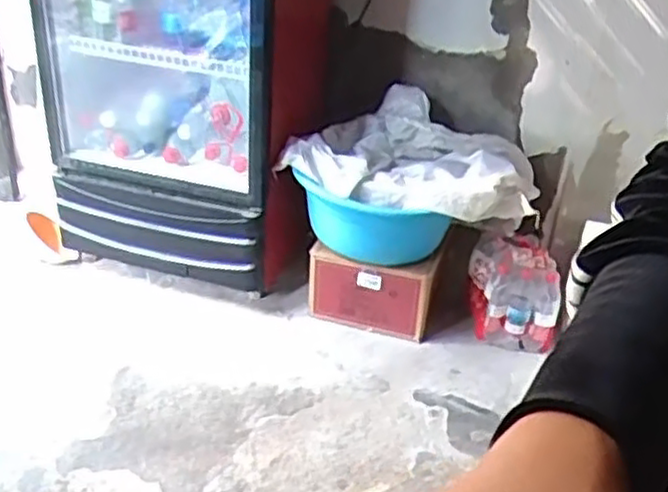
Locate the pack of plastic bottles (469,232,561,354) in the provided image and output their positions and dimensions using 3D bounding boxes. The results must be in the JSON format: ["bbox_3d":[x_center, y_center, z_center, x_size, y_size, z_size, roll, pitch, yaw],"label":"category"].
[{"bbox_3d":[0.428,0.118,1.795,0.152,0.253,0.205,-5,32,-17],"label":"pack of plastic bottles"}]

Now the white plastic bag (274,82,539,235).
[{"bbox_3d":[0.172,-0.206,1.688,0.574,0.225,0.297,11,31,10],"label":"white plastic bag"}]

